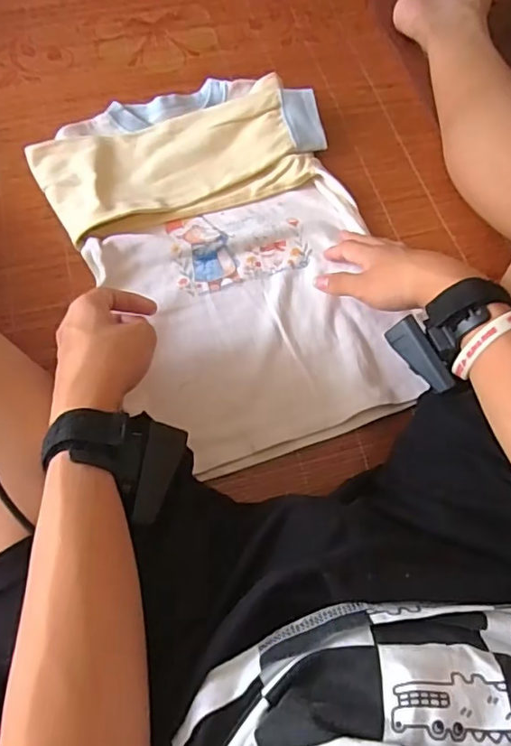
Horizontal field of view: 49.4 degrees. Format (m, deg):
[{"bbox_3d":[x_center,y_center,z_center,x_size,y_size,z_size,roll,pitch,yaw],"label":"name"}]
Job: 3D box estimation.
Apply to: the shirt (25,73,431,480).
[{"bbox_3d":[-0.033,-0.140,0.596,0.304,0.049,0.459,-17,65,-11],"label":"shirt"}]

